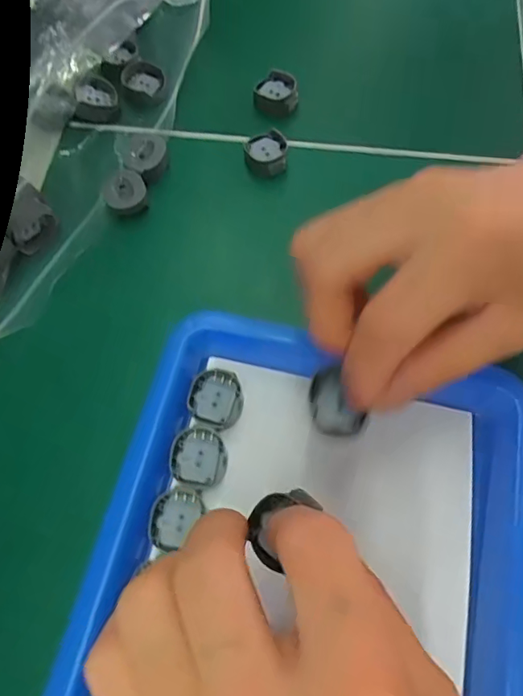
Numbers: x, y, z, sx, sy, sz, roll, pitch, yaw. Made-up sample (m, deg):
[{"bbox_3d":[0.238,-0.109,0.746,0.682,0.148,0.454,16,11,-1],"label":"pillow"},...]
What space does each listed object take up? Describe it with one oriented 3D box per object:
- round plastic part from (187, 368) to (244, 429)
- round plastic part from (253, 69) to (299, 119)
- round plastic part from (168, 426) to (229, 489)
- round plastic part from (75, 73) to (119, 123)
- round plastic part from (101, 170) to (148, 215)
[{"bbox_3d":[-0.022,0.026,0.257,0.026,0.009,0.029,15,69,9],"label":"round plastic part"},{"bbox_3d":[0.010,-0.166,0.340,0.028,0.019,0.023,7,68,6],"label":"round plastic part"},{"bbox_3d":[-0.029,0.052,0.244,0.026,0.009,0.027,-1,67,2],"label":"round plastic part"},{"bbox_3d":[-0.109,-0.160,0.335,0.029,0.013,0.029,5,75,-19],"label":"round plastic part"},{"bbox_3d":[-0.081,-0.092,0.305,0.024,0.012,0.025,-1,67,2],"label":"round plastic part"}]

